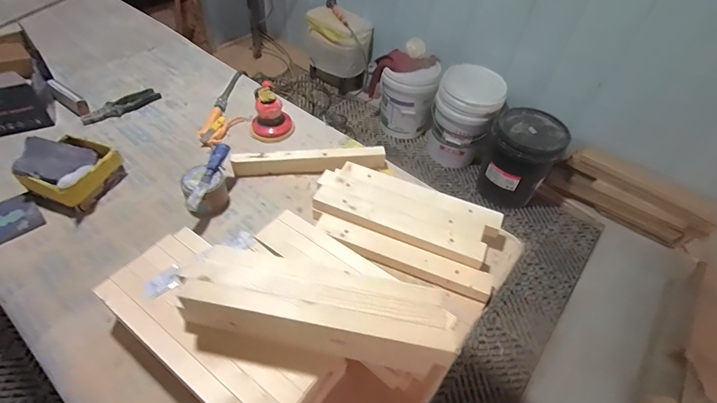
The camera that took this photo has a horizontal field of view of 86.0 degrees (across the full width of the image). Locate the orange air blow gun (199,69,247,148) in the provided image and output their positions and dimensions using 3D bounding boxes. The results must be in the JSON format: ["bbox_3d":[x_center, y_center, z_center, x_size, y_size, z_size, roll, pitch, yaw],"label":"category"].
[{"bbox_3d":[-0.365,-0.275,1.068,0.059,0.039,0.363,6,48,-1],"label":"orange air blow gun"}]

